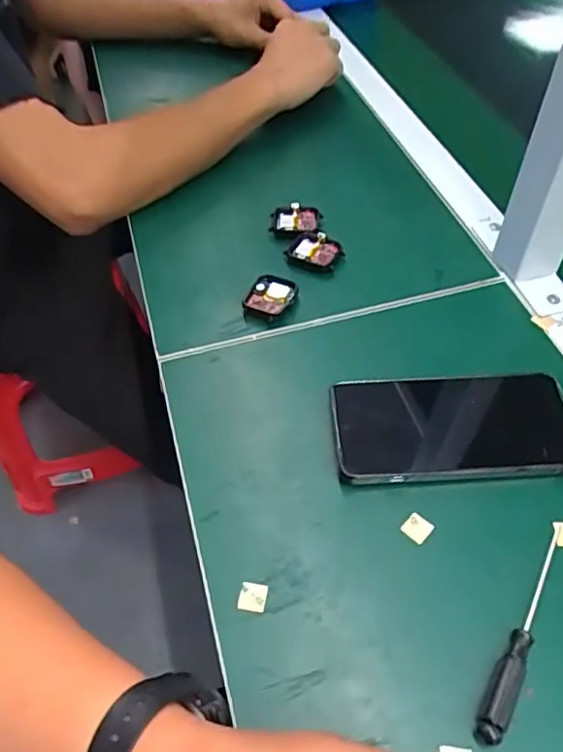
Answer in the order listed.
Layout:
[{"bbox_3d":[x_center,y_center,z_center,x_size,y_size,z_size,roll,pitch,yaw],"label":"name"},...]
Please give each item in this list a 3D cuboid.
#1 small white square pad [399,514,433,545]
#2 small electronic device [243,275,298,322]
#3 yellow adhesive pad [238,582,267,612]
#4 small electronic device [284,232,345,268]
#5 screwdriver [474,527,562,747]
[{"bbox_3d":[0.084,0.095,0.366,0.016,0.004,0.015,34,60,25],"label":"small white square pad"},{"bbox_3d":[-0.007,-0.065,0.484,0.035,0.015,0.046,16,54,14],"label":"small electronic device"},{"bbox_3d":[-0.017,0.128,0.342,0.015,0.004,0.015,5,52,6],"label":"yellow adhesive pad"},{"bbox_3d":[0.030,-0.110,0.515,0.047,0.015,0.027,13,53,12],"label":"small electronic device"},{"bbox_3d":[0.135,0.135,0.320,0.015,0.013,0.129,26,57,20],"label":"screwdriver"}]

